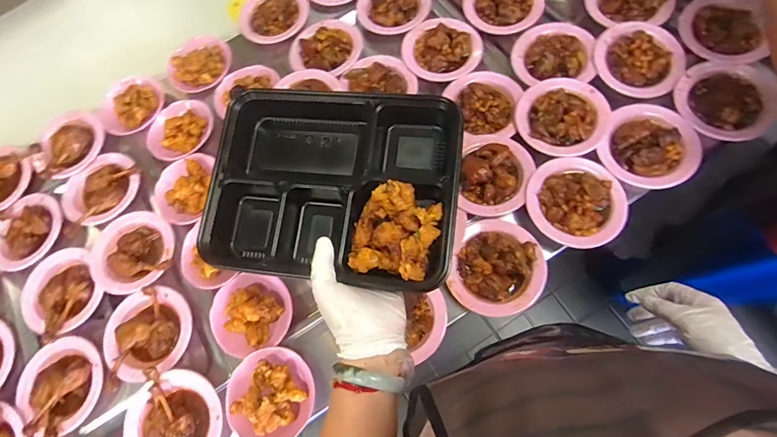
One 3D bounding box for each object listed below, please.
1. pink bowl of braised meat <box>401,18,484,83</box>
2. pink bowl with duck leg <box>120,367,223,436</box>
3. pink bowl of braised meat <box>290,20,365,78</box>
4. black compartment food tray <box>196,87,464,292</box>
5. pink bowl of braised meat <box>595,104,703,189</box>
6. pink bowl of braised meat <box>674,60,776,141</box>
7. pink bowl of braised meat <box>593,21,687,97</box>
[{"bbox_3d":[0.103,-0.325,0.785,0.150,0.041,0.124,2,69,6],"label":"pink bowl of braised meat"},{"bbox_3d":[-0.325,0.307,0.618,0.145,0.045,0.143,35,76,17],"label":"pink bowl with duck leg"},{"bbox_3d":[-0.124,-0.344,0.827,0.146,0.041,0.141,-2,68,5],"label":"pink bowl of braised meat"},{"bbox_3d":[-0.059,-0.038,0.457,0.267,0.066,0.212,6,75,12],"label":"black compartment food tray"},{"bbox_3d":[0.421,-0.119,0.673,0.147,0.044,0.142,39,77,18],"label":"pink bowl of braised meat"},{"bbox_3d":[0.563,-0.198,0.676,0.153,0.049,0.145,39,77,18],"label":"pink bowl of braised meat"},{"bbox_3d":[0.442,-0.284,0.722,0.147,0.039,0.129,28,74,15],"label":"pink bowl of braised meat"}]

